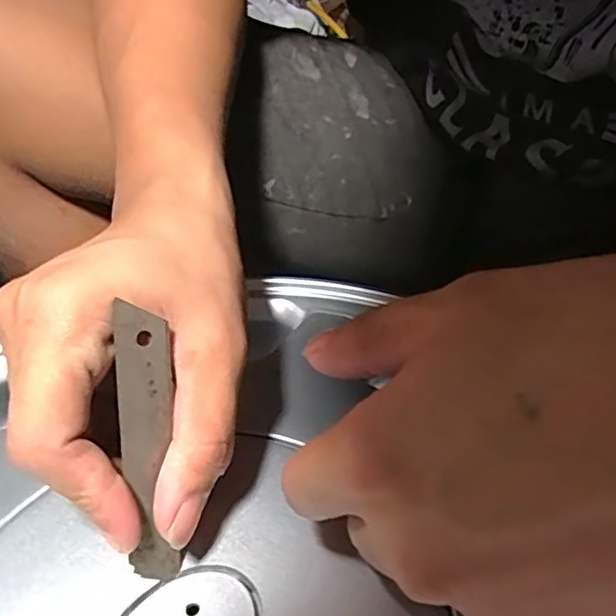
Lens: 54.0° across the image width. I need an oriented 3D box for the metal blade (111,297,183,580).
[{"bbox_3d":[-0.053,0.046,0.199,0.017,0.094,0.004,-6,12,-21],"label":"metal blade"}]

